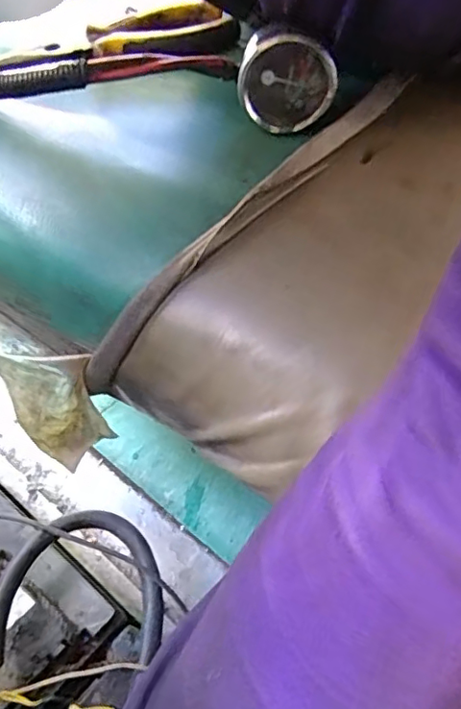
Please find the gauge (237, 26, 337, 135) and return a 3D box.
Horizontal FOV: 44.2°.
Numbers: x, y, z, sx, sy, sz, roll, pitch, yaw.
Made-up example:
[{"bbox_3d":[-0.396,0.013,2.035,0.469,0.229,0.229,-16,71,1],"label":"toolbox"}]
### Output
[{"bbox_3d":[0.032,-0.155,0.323,0.054,0.048,0.032,8,47,6],"label":"gauge"}]

